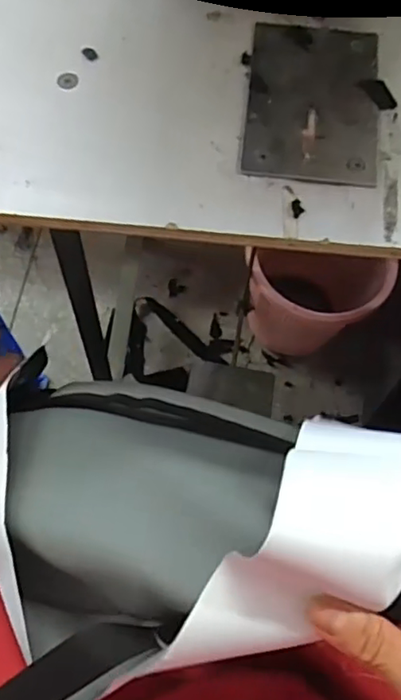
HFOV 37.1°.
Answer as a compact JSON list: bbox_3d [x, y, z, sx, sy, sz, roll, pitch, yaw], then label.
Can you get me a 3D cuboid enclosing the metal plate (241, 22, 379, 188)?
[{"bbox_3d":[0.081,-0.181,0.429,0.092,0.004,0.140,6,69,1],"label":"metal plate"}]

